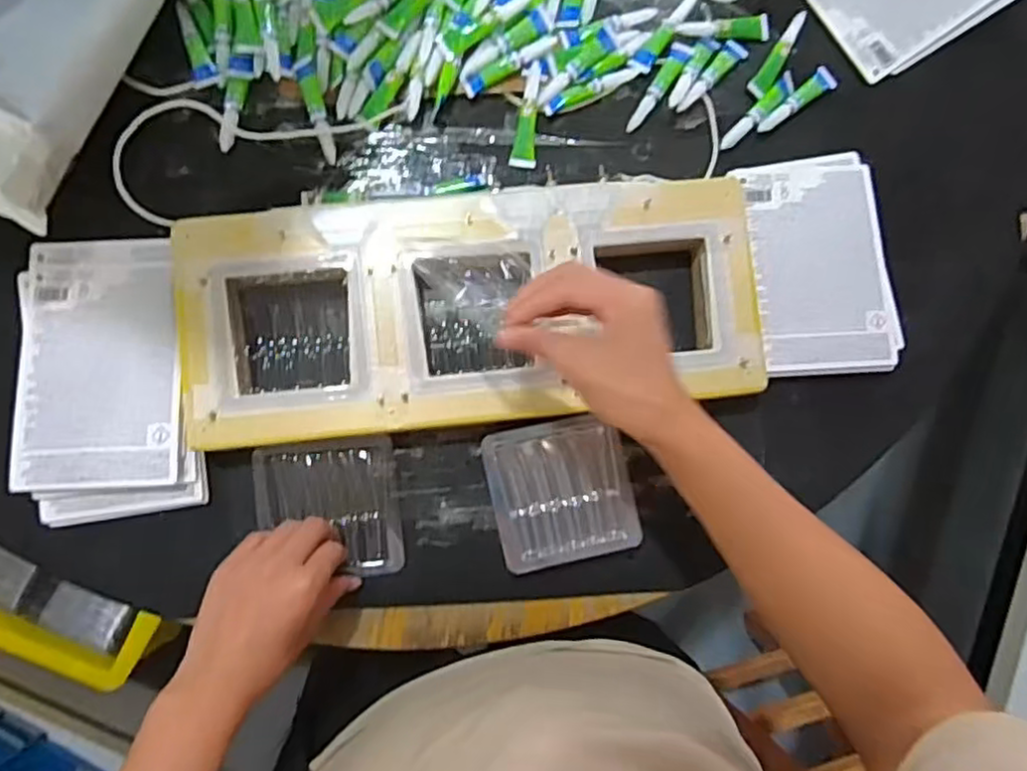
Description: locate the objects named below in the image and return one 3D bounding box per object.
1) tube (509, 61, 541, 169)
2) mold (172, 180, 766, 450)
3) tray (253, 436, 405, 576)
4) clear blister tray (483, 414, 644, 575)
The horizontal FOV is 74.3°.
[{"bbox_3d":[0.012,-0.218,0.549,0.020,0.012,0.083,6,84,-4],"label":"tube"},{"bbox_3d":[-0.025,-0.058,0.502,0.420,0.018,0.175,-8,85,-6],"label":"mold"},{"bbox_3d":[-0.139,0.093,0.508,0.102,0.013,0.100,-5,85,-4],"label":"tray"},{"bbox_3d":[0.037,0.081,0.522,0.104,0.028,0.106,-12,85,-6],"label":"clear blister tray"}]

